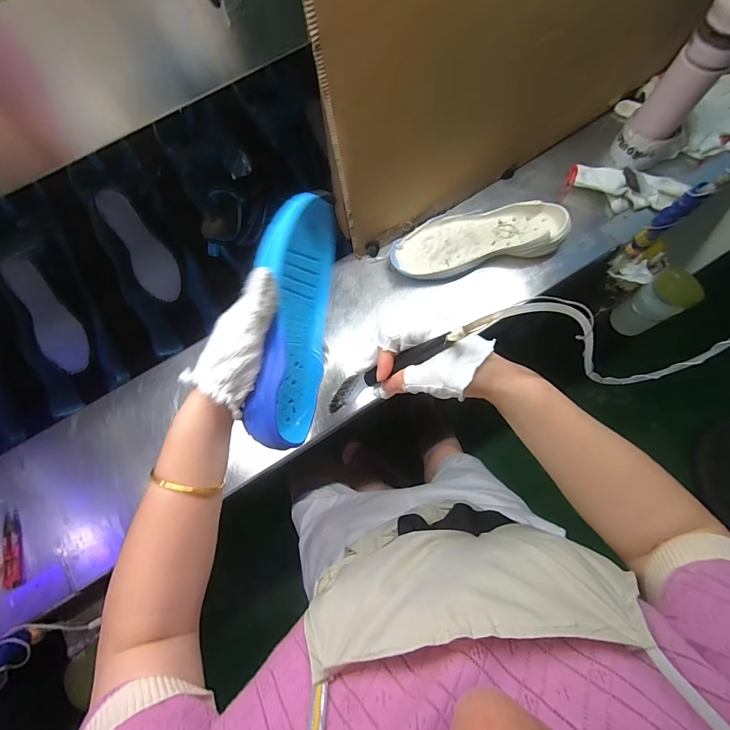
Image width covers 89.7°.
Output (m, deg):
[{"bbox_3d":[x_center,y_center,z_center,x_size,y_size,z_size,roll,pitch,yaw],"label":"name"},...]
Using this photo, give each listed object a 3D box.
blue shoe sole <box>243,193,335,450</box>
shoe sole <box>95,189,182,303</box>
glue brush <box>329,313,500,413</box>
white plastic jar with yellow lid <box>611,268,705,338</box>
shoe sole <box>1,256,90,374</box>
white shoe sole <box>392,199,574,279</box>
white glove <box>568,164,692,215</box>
[{"bbox_3d":[-0.067,-0.039,0.346,0.049,0.083,0.221,8,96,3],"label":"blue shoe sole"},{"bbox_3d":[-0.394,-0.210,0.646,0.065,0.013,0.204,-30,102,-6],"label":"shoe sole"},{"bbox_3d":[0.031,-0.001,0.325,0.185,0.018,0.025,-30,74,39],"label":"glue brush"},{"bbox_3d":[0.512,-0.109,0.658,0.062,0.142,0.077,-33,73,-11],"label":"white plastic jar with yellow lid"},{"bbox_3d":[-0.538,-0.085,0.623,0.063,0.021,0.209,-28,95,-5],"label":"shoe sole"},{"bbox_3d":[0.177,-0.202,0.587,0.271,0.049,0.106,-9,70,-3],"label":"white shoe sole"},{"bbox_3d":[0.431,-0.294,0.613,0.171,0.033,0.074,8,70,3],"label":"white glove"}]

